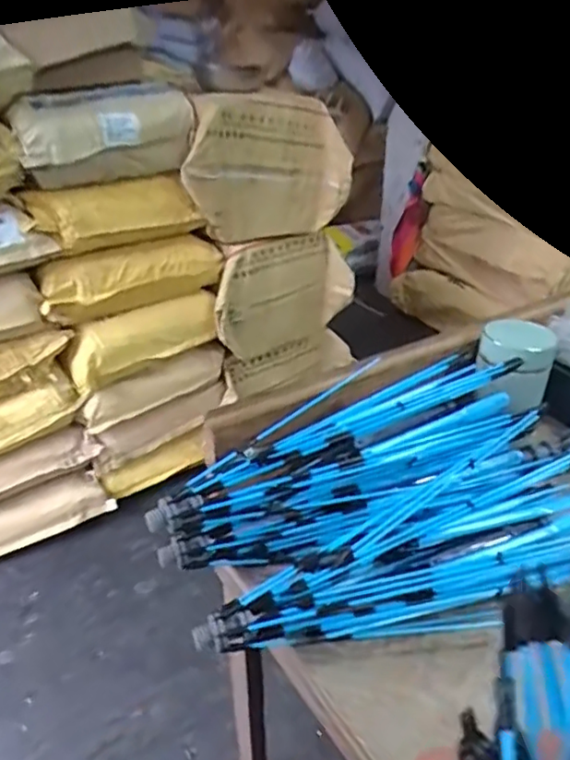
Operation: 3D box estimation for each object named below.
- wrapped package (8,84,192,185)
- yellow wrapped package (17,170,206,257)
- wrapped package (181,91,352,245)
[{"bbox_3d":[-0.374,-0.520,1.265,0.124,0.172,0.371,24,38,34],"label":"wrapped package"},{"bbox_3d":[-0.378,-0.376,1.342,0.371,0.132,0.110,-19,36,-29],"label":"yellow wrapped package"},{"bbox_3d":[-0.037,-0.479,1.360,0.400,0.312,0.101,-14,34,-22],"label":"wrapped package"}]

